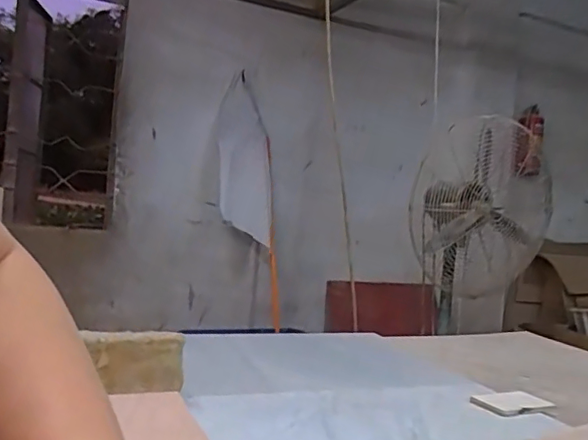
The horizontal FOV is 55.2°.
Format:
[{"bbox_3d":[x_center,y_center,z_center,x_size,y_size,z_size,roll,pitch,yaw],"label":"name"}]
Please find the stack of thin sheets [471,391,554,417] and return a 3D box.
[{"bbox_3d":[0.365,0.308,0.949,0.124,0.015,0.078,5,-1,-25],"label":"stack of thin sheets"}]

